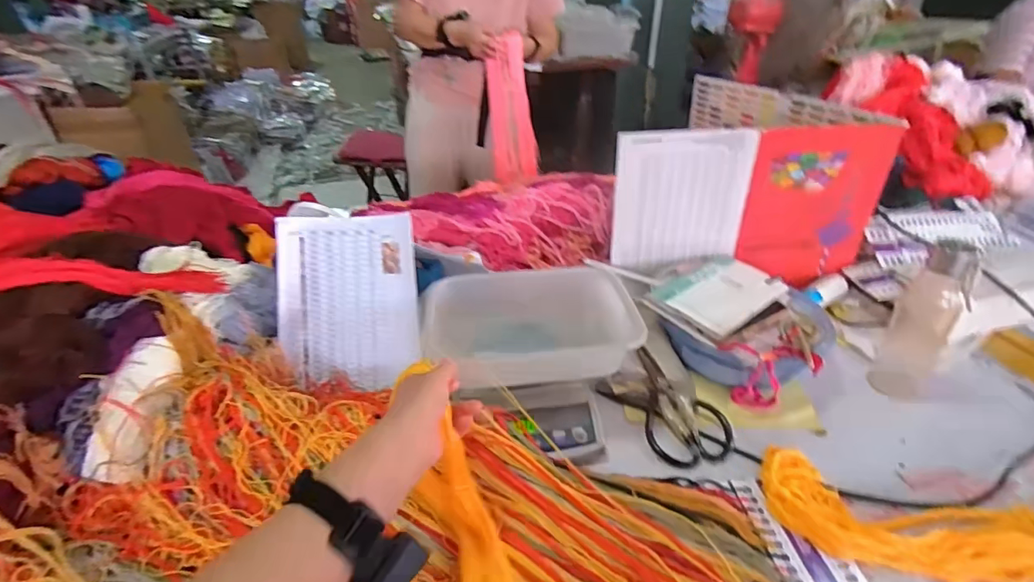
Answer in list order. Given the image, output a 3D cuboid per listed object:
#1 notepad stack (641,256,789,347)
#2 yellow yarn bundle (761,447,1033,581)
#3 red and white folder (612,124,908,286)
[{"bbox_3d":[0.315,0.000,0.825,0.214,0.030,0.164,-27,42,-32],"label":"notepad stack"},{"bbox_3d":[0.549,0.266,0.541,0.531,0.040,0.131,9,36,14],"label":"yellow yarn bundle"},{"bbox_3d":[0.387,-0.144,0.864,0.450,0.255,0.045,0,35,2],"label":"red and white folder"}]

